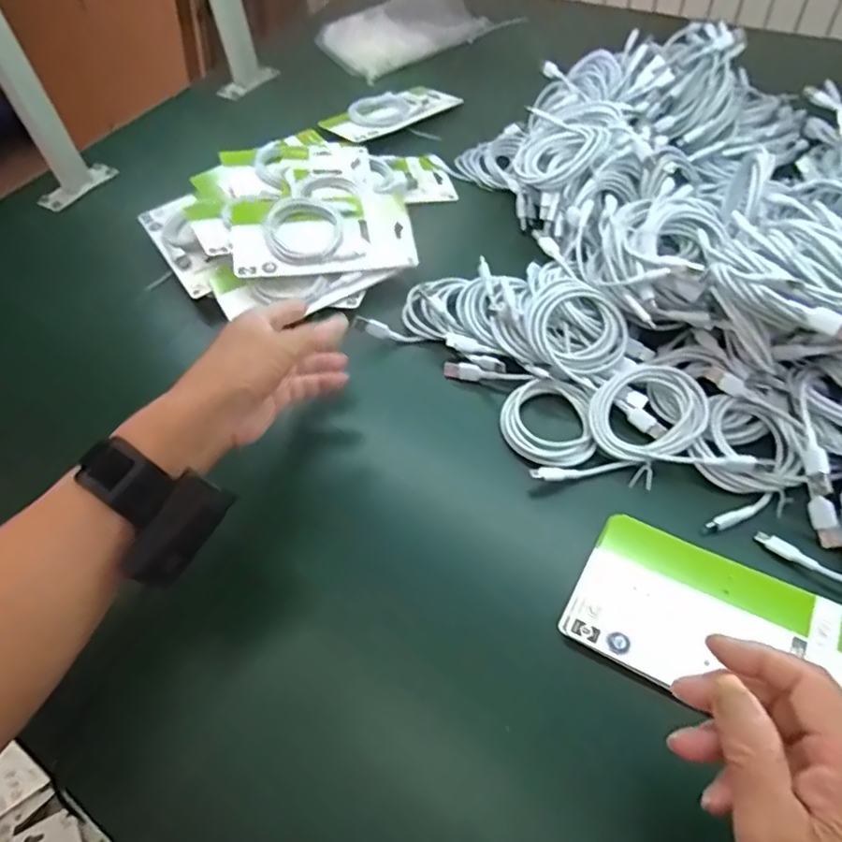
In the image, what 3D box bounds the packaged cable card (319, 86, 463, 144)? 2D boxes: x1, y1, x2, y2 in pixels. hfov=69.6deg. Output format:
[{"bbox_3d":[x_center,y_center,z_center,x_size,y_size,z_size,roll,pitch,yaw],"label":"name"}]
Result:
[{"bbox_3d":[-0.037,-0.425,0.829,0.185,0.023,0.091,-37,59,-21],"label":"packaged cable card"}]

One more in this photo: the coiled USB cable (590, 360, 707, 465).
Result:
[{"bbox_3d":[0.181,-0.004,0.488,0.083,0.024,0.083,-5,71,15],"label":"coiled USB cable"}]

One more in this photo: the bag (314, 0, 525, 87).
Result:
[{"bbox_3d":[-0.009,-0.597,0.905,0.265,0.062,0.153,-29,56,-16],"label":"bag"}]

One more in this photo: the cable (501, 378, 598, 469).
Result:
[{"bbox_3d":[0.104,0.002,0.495,0.071,0.016,0.079,0,53,5],"label":"cable"}]

